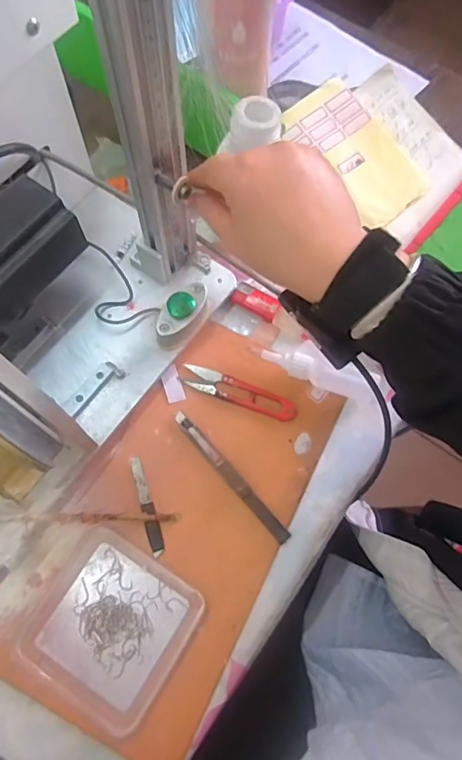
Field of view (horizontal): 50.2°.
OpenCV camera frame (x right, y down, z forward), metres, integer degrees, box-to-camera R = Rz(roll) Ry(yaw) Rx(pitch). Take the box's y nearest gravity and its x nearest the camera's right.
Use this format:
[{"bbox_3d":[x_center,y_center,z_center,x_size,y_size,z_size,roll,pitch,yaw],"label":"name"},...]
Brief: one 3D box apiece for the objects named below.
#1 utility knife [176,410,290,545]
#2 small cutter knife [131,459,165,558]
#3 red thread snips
[{"bbox_3d":[-0.001,0.079,0.410,0.012,0.004,0.135,-39,76,-14],"label":"utility knife"},{"bbox_3d":[-0.069,0.102,0.405,0.011,0.006,0.081,-17,72,-7],"label":"small cutter knife"},{"bbox_3d":[0.008,0.011,0.435,0.104,0.009,0.022,22,72,6],"label":"red thread snips"}]

